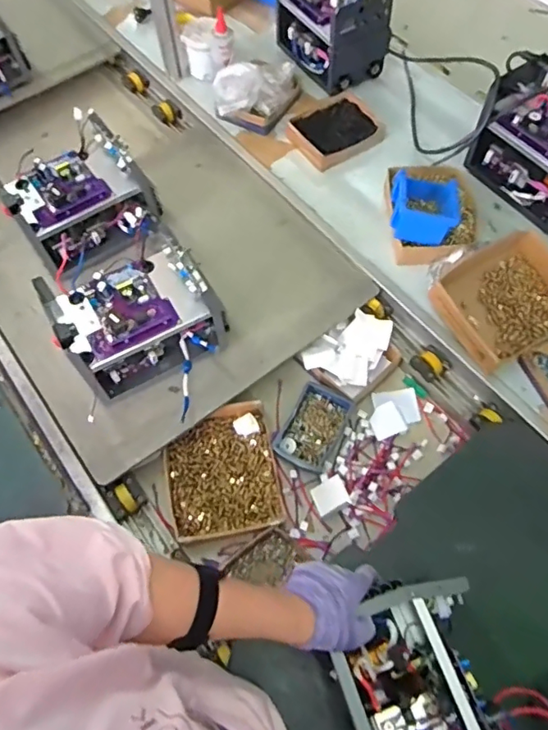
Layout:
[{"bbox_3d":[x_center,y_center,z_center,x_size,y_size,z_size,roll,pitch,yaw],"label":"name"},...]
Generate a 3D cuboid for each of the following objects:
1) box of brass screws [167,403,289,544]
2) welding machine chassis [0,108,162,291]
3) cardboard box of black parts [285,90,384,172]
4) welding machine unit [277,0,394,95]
[{"bbox_3d":[-0.088,0.174,0.892,0.181,0.044,0.221,-10,63,-3],"label":"box of brass screws"},{"bbox_3d":[-0.359,-0.295,1.001,0.236,0.191,0.204,-39,68,-17],"label":"welding machine chassis"},{"bbox_3d":[0.134,-0.521,1.167,0.194,0.036,0.173,-29,65,-12],"label":"cardboard box of black parts"},{"bbox_3d":[0.129,-0.789,1.220,0.162,0.179,0.267,-27,65,-12],"label":"welding machine unit"}]

